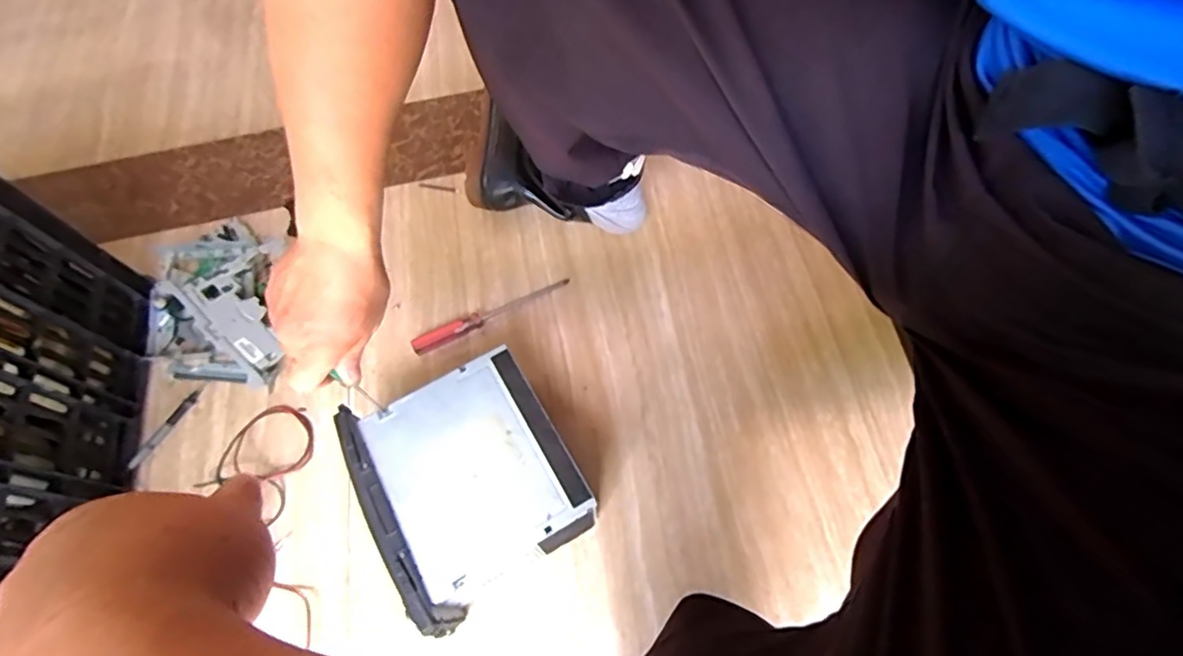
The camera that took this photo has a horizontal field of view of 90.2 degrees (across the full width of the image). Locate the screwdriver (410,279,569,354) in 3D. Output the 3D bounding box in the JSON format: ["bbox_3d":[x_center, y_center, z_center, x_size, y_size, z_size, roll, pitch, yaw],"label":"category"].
[{"bbox_3d":[-0.118,-0.019,0.691,0.192,0.016,0.025,-27,66,-8],"label":"screwdriver"}]

